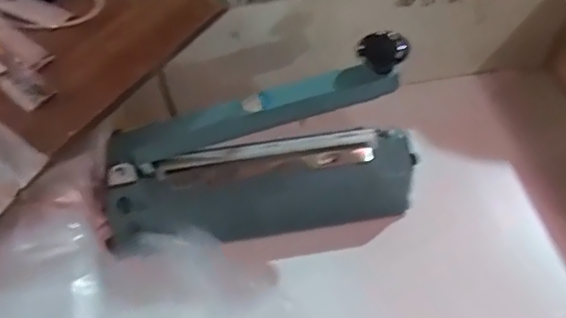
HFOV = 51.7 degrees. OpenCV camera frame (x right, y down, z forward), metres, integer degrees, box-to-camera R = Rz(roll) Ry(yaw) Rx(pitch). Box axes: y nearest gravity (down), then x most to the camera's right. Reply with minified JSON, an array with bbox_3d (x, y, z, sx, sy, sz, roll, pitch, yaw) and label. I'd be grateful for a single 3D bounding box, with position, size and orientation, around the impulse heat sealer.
[{"bbox_3d":[-0.022,-0.008,0.548,0.299,0.174,0.075,-12,50,-10],"label":"impulse heat sealer"}]

